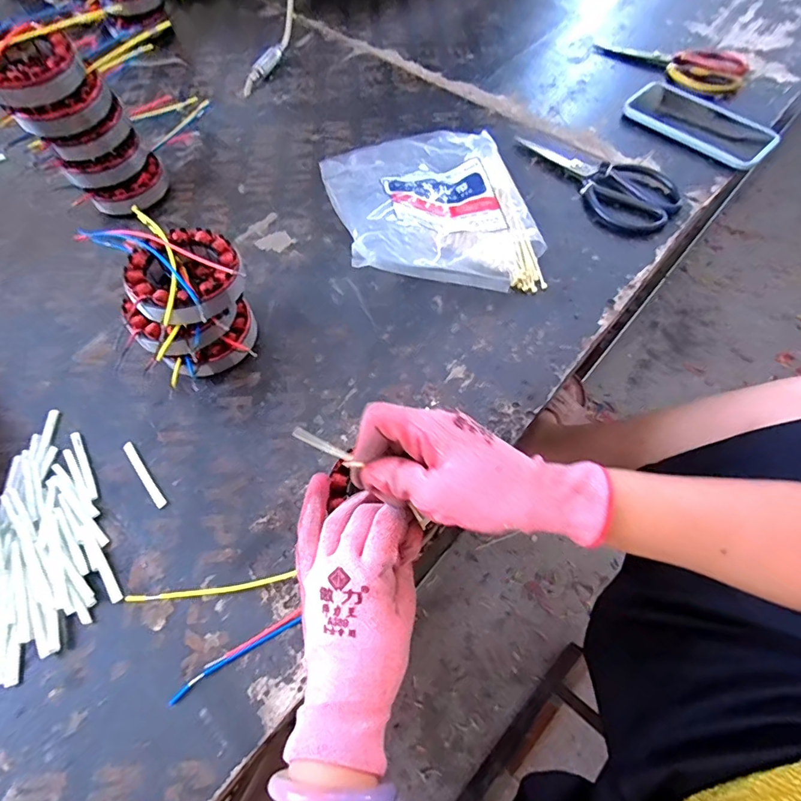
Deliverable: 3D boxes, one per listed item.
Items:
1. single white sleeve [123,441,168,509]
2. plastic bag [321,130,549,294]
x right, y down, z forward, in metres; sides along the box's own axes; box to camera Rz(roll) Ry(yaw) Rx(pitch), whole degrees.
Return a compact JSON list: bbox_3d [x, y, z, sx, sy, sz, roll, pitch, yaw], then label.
[{"bbox_3d":[-0.208,0.059,0.384,0.008,0.004,0.066,-36,66,-16],"label":"single white sleeve"},{"bbox_3d":[0.032,-0.220,0.500,0.200,0.070,0.258,-11,62,-4],"label":"plastic bag"}]

